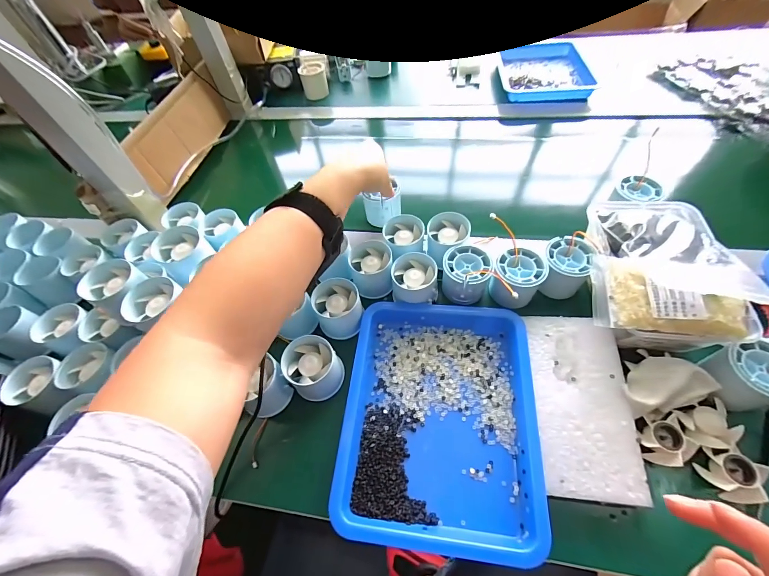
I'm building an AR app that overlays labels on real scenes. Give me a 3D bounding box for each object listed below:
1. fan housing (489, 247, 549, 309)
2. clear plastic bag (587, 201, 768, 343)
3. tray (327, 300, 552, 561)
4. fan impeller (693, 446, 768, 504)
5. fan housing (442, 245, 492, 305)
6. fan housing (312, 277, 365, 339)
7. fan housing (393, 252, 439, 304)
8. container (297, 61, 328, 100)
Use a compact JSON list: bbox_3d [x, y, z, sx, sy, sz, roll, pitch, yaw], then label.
[{"bbox_3d":[0.152,-0.011,0.377,0.050,0.051,0.052,-2,56,3],"label":"fan housing"},{"bbox_3d":[0.280,-0.024,0.336,0.137,0.064,0.174,7,56,12],"label":"clear plastic bag"},{"bbox_3d":[0.052,0.115,0.319,0.173,0.026,0.222,4,57,7],"label":"tray"},{"bbox_3d":[0.289,0.156,0.273,0.036,0.026,0.038,-2,56,3],"label":"fan impeller"},{"bbox_3d":[0.095,-0.015,0.383,0.052,0.048,0.049,-2,56,3],"label":"fan housing"},{"bbox_3d":[-0.052,0.023,0.372,0.051,0.041,0.056,-2,56,3],"label":"fan housing"},{"bbox_3d":[0.036,-0.009,0.385,0.051,0.045,0.046,3,57,6],"label":"fan housing"},{"bbox_3d":[-0.152,-0.448,0.709,0.053,0.056,0.042,-16,54,-3],"label":"container"}]

